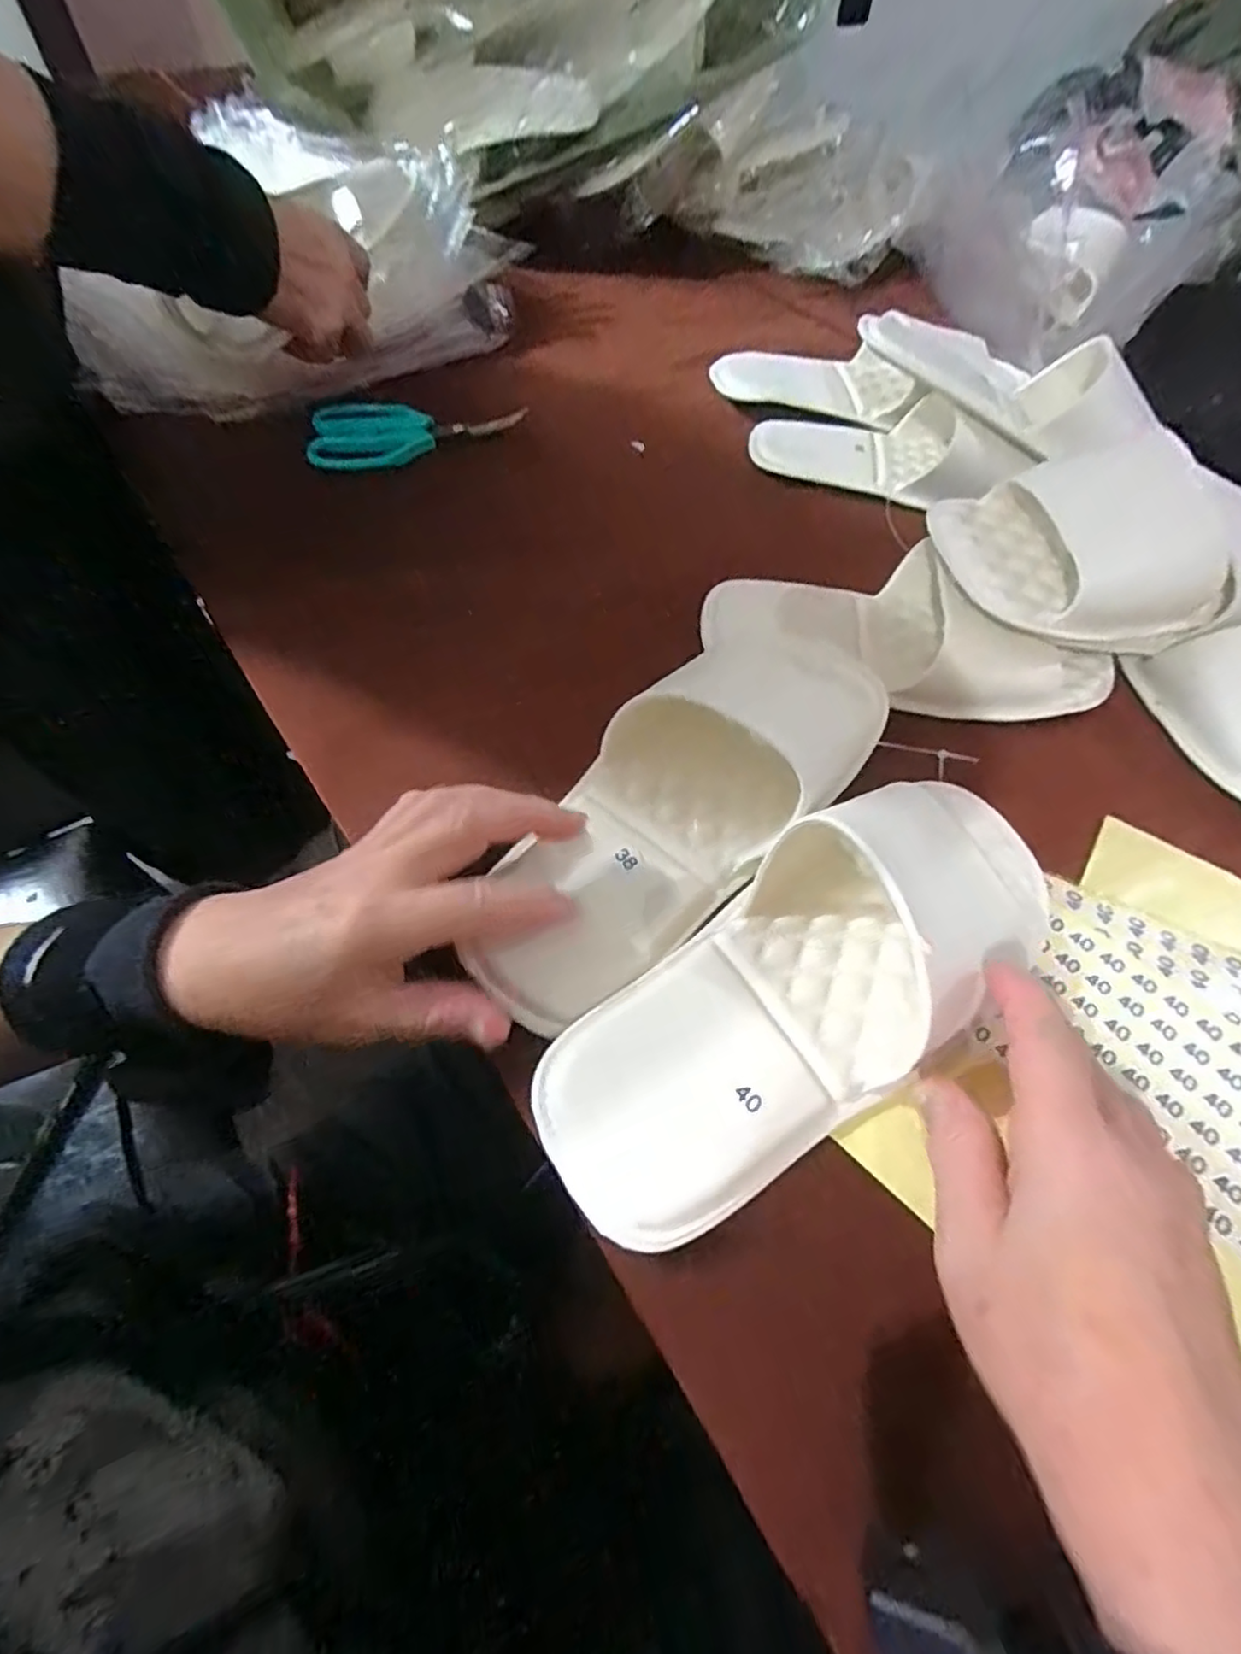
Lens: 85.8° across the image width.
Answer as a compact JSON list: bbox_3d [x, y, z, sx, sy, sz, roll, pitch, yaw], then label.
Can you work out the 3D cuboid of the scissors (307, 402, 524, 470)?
[{"bbox_3d":[-0.148,-0.293,0.489,0.150,0.016,0.068,-8,60,-8],"label":"scissors"}]

